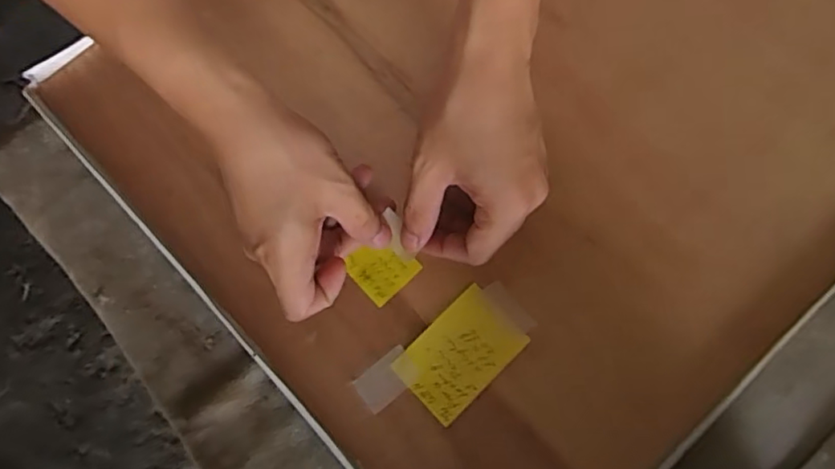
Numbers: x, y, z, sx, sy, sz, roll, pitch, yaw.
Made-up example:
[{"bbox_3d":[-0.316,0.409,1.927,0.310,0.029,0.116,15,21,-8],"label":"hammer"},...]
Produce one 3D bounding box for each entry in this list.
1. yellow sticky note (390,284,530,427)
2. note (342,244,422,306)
[{"bbox_3d":[0.027,0.074,0.377,0.074,0.004,0.050,-44,80,-8],"label":"yellow sticky note"},{"bbox_3d":[-0.024,0.021,0.390,0.037,0.005,0.038,-42,79,-7],"label":"note"}]

